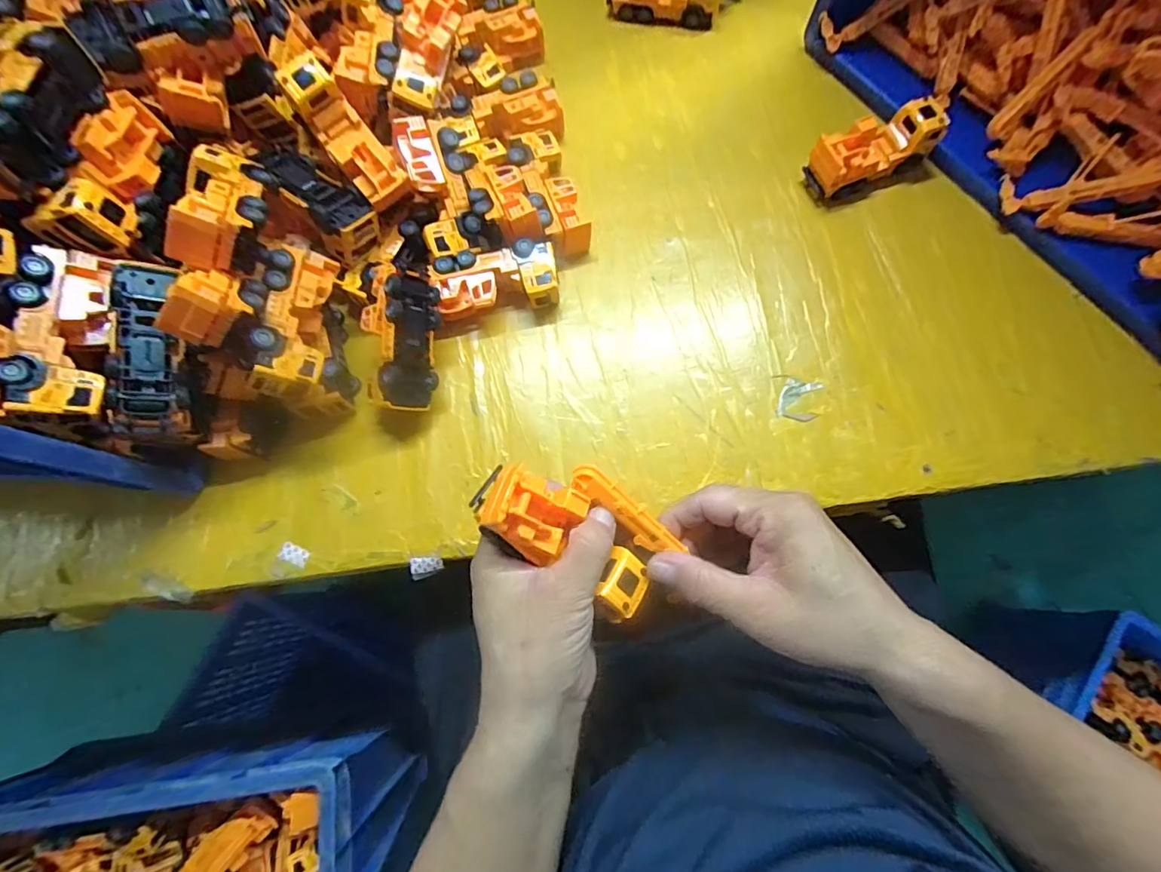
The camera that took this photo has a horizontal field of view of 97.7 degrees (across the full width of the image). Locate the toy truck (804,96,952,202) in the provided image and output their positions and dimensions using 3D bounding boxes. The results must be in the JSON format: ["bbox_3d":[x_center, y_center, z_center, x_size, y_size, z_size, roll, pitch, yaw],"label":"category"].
[{"bbox_3d":[0.244,-0.237,0.422,0.100,0.044,0.041,-27,77,-5],"label":"toy truck"}]

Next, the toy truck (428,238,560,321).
[{"bbox_3d":[-0.066,-0.119,0.401,0.093,0.039,0.045,-13,76,-2],"label":"toy truck"}]

